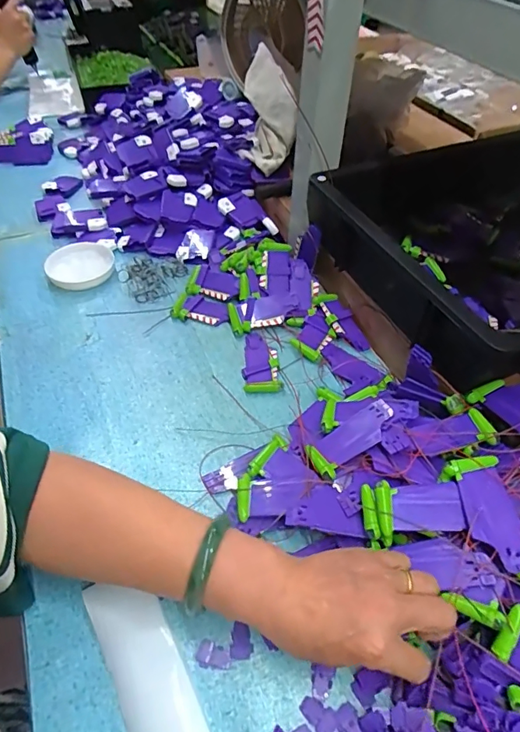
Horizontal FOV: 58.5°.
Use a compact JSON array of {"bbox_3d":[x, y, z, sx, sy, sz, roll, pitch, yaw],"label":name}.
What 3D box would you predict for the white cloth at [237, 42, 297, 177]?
[{"bbox_3d":[0.012,-0.389,0.711,0.083,0.174,0.057,-8,23,-10],"label":"white cloth"}]

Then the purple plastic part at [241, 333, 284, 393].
[{"bbox_3d":[-0.001,-0.006,0.547,0.042,0.013,0.090,-6,49,-6],"label":"purple plastic part"}]

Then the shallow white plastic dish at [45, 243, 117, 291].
[{"bbox_3d":[-0.254,-0.143,0.664,0.088,0.023,0.090,-7,49,-8],"label":"shallow white plastic dish"}]

